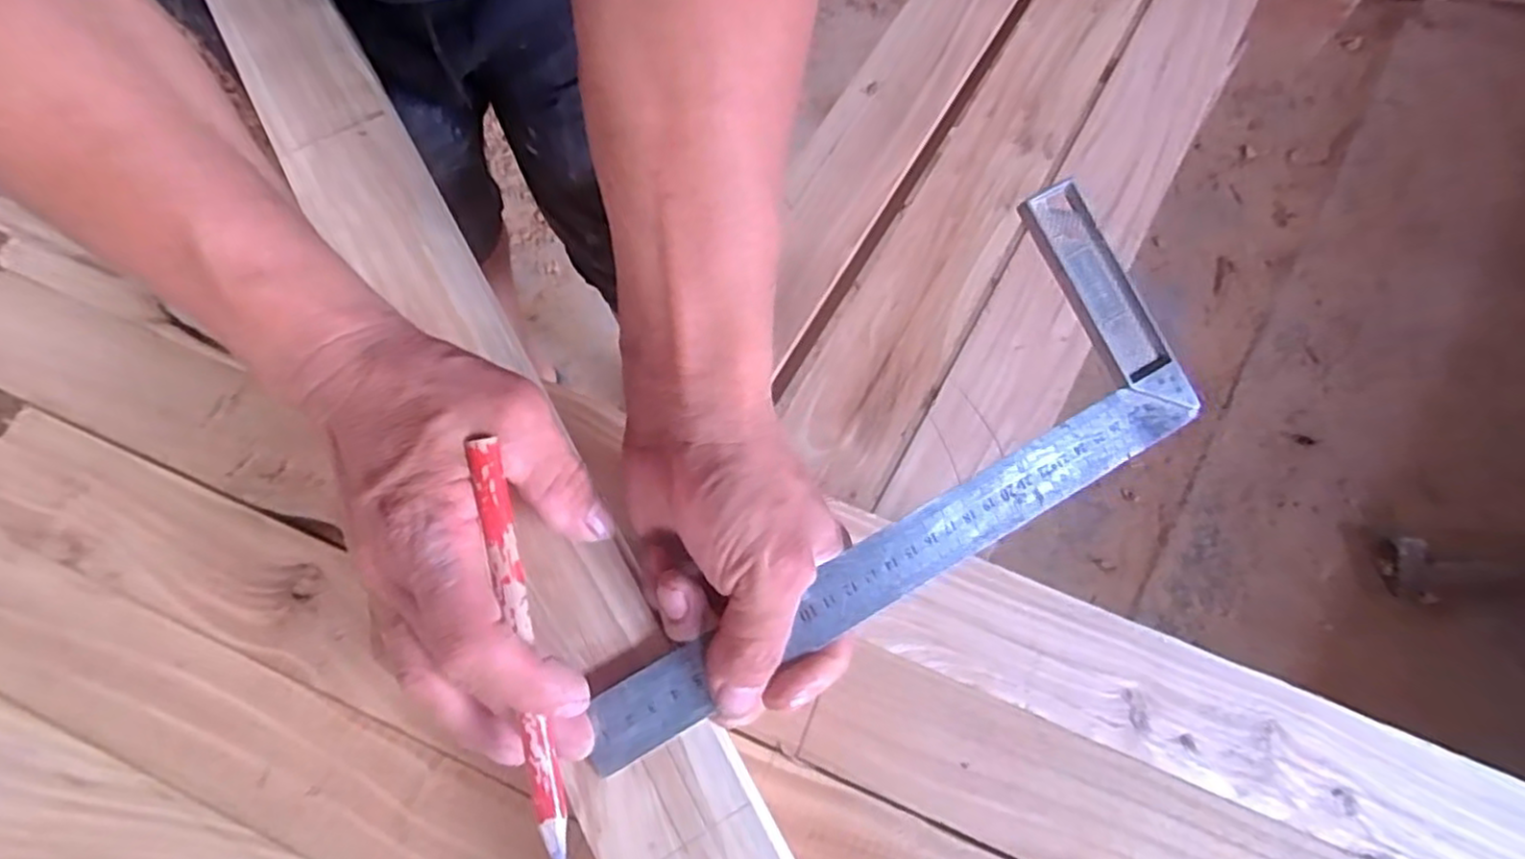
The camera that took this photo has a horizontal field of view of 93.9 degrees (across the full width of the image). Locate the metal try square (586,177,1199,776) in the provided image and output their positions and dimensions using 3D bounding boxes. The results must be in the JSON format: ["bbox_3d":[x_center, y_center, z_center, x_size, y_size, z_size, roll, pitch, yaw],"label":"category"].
[{"bbox_3d":[0.043,0.010,0.301,0.295,0.007,0.117,-29,89,-10],"label":"metal try square"}]

